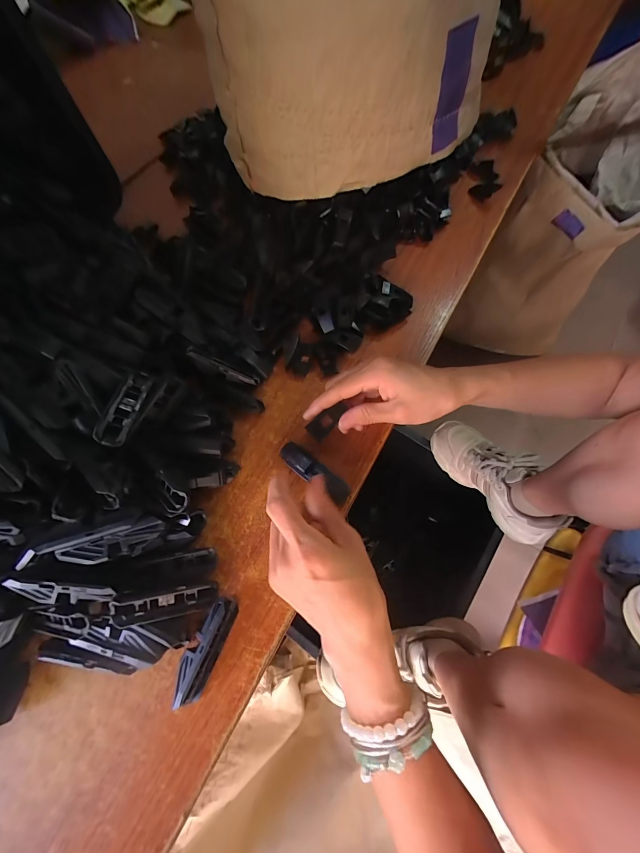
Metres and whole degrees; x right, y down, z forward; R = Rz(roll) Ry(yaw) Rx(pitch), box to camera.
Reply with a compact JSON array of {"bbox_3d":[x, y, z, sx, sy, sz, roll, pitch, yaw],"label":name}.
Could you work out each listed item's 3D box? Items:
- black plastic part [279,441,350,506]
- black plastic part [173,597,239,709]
[{"bbox_3d":[-0.006,0.040,0.285,0.076,0.022,0.022,35,72,11],"label":"black plastic part"},{"bbox_3d":[-0.088,0.167,0.236,0.023,0.022,0.070,21,69,9],"label":"black plastic part"}]

